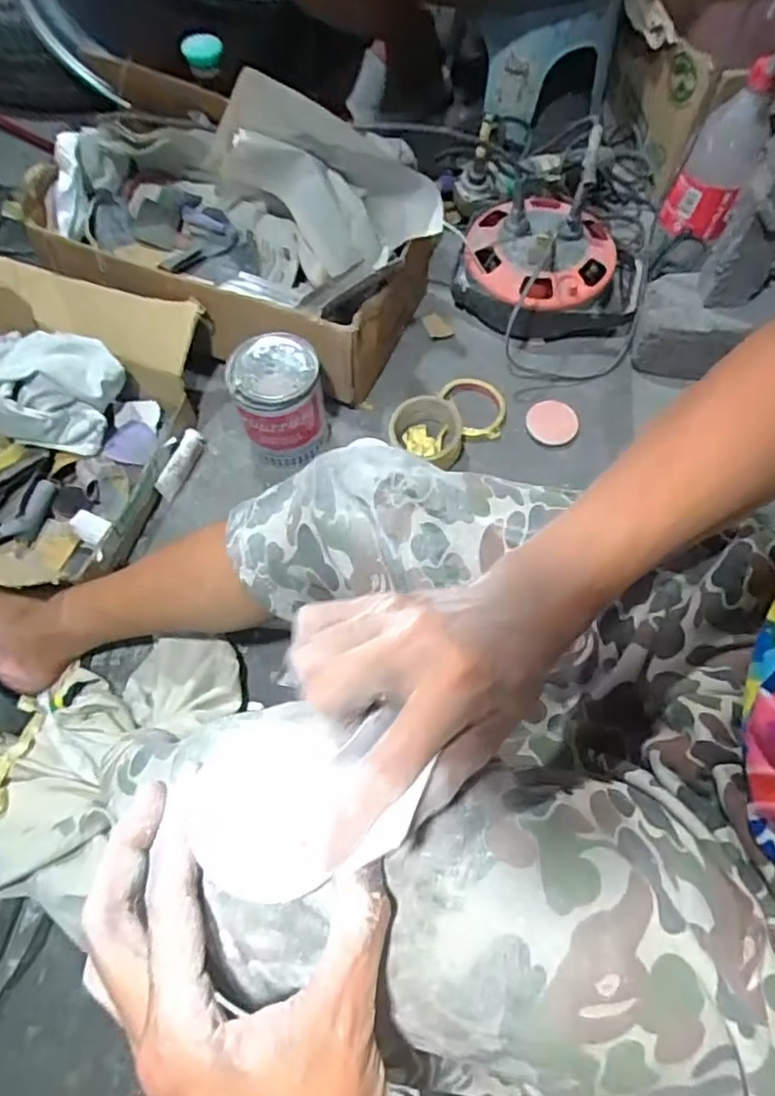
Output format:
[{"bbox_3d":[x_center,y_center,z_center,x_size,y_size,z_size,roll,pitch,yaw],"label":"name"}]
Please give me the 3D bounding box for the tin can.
[{"bbox_3d":[-0.129,-0.173,0.766,0.099,0.141,0.091,0,66,-1],"label":"tin can"}]

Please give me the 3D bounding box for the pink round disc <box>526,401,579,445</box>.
[{"bbox_3d":[0.215,-0.164,0.823,0.065,0.014,0.056,20,81,2],"label":"pink round disc"}]

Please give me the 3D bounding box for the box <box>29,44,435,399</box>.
[{"bbox_3d":[-0.197,-0.409,0.770,0.494,0.221,0.246,17,67,7],"label":"box"}]

